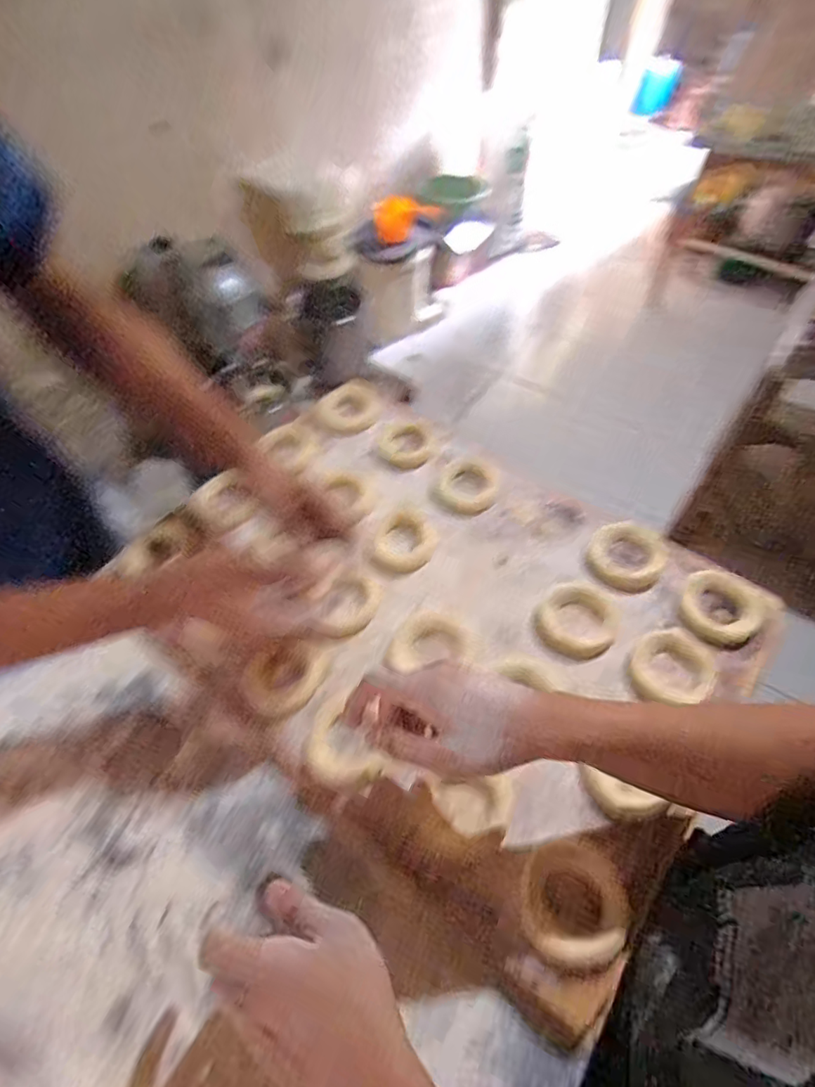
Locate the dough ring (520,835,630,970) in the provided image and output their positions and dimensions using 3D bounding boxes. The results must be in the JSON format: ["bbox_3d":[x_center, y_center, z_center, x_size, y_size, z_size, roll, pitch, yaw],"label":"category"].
[{"bbox_3d":[0.124,0.267,0.401,0.075,0.017,0.081,-2,55,3],"label":"dough ring"}]

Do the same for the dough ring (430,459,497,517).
[{"bbox_3d":[0.071,-0.068,0.648,0.073,0.014,0.068,-2,55,3],"label":"dough ring"}]

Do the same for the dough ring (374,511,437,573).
[{"bbox_3d":[-0.001,0.000,0.602,0.060,0.022,0.075,17,59,16],"label":"dough ring"}]

